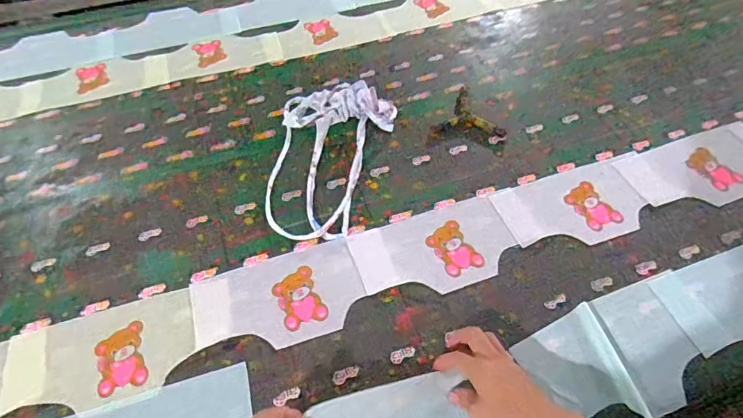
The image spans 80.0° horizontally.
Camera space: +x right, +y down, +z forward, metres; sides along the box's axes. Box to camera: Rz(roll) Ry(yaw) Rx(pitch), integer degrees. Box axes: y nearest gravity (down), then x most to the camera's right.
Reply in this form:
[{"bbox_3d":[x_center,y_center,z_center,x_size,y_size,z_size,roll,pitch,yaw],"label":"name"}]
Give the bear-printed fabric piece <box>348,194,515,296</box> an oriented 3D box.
[{"bbox_3d":[0.097,0.060,0.668,0.238,0.008,0.135,-17,56,-10],"label":"bear-printed fabric piece"}]

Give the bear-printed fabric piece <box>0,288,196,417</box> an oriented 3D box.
[{"bbox_3d":[-0.354,0.194,0.579,0.233,0.008,0.135,-15,56,-9],"label":"bear-printed fabric piece"}]

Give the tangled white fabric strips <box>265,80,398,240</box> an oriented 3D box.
[{"bbox_3d":[-0.082,-0.103,0.758,0.206,0.045,0.339,9,56,8],"label":"tangled white fabric strips"}]

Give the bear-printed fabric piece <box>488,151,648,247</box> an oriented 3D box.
[{"bbox_3d":[0.322,-0.003,0.709,0.230,0.008,0.131,-16,59,-7],"label":"bear-printed fabric piece"}]

